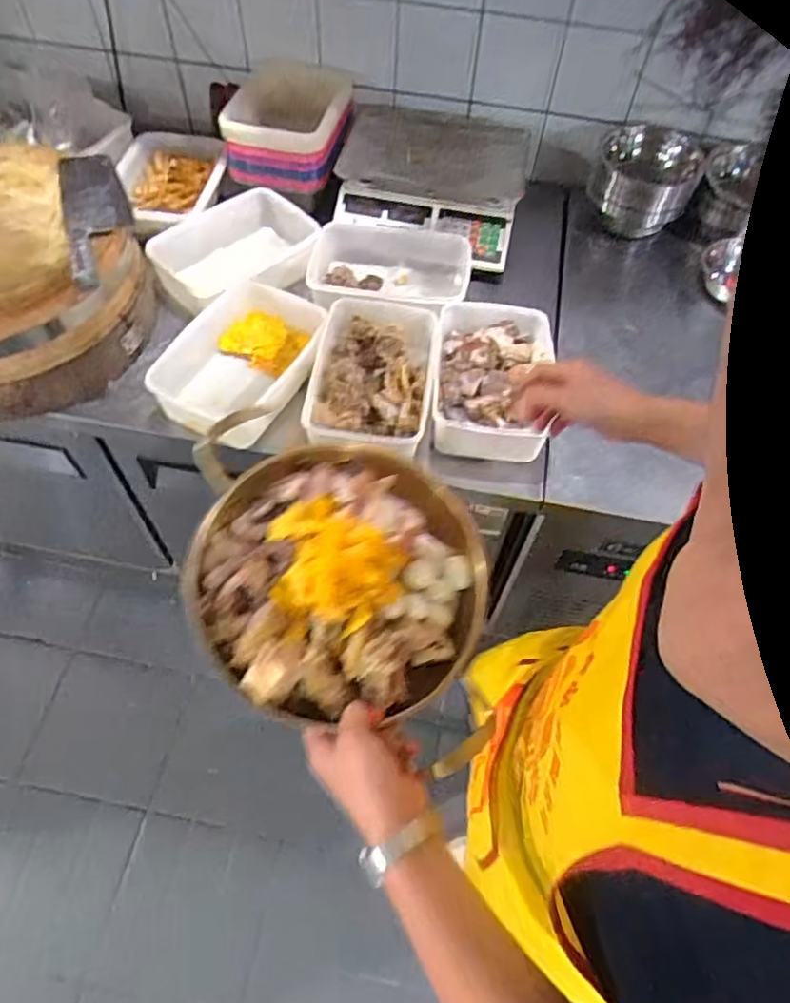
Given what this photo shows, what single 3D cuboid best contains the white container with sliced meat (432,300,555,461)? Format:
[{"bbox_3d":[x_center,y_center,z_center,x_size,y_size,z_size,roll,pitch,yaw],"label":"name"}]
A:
[{"bbox_3d":[0.146,-0.190,0.955,0.168,0.063,0.256,8,62,3],"label":"white container with sliced meat"}]

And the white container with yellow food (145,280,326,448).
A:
[{"bbox_3d":[-0.231,-0.211,0.960,0.185,0.090,0.264,22,64,11],"label":"white container with yellow food"}]

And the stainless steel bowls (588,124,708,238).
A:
[{"bbox_3d":[0.457,-0.592,1.166,0.178,0.110,0.166,0,62,-1],"label":"stainless steel bowls"}]

